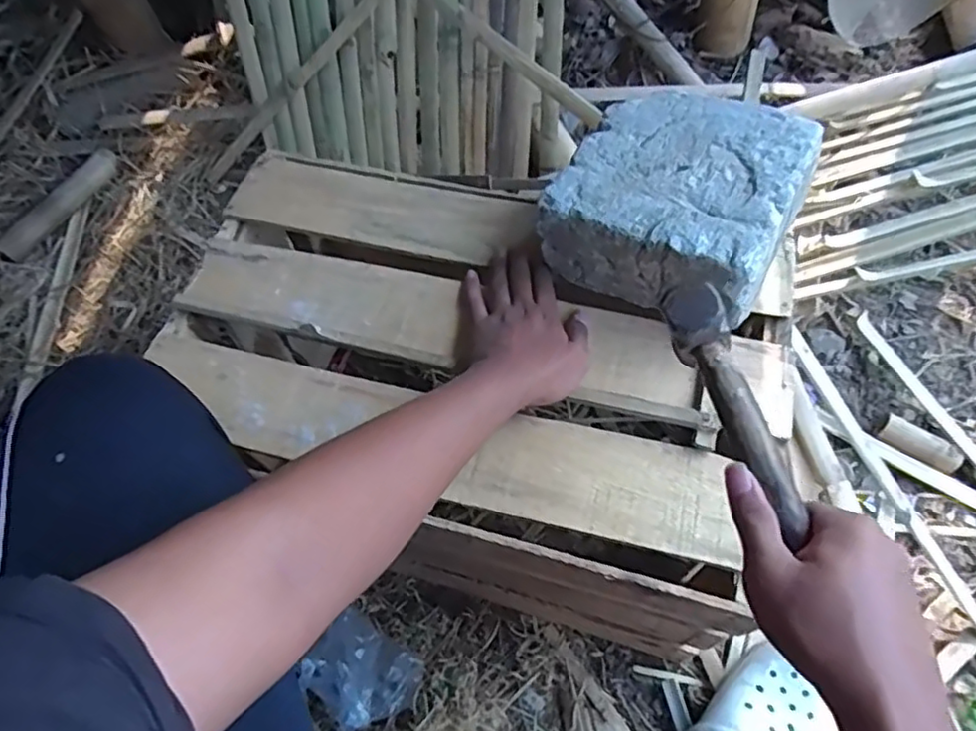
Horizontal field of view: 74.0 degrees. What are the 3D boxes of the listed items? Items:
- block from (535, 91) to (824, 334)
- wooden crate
[{"bbox_3d":[0.172,-0.148,0.597,0.194,0.111,0.199,27,67,18],"label":"block"},{"bbox_3d":[-0.029,0.058,0.744,0.575,0.356,0.366,18,66,11],"label":"wooden crate"}]

